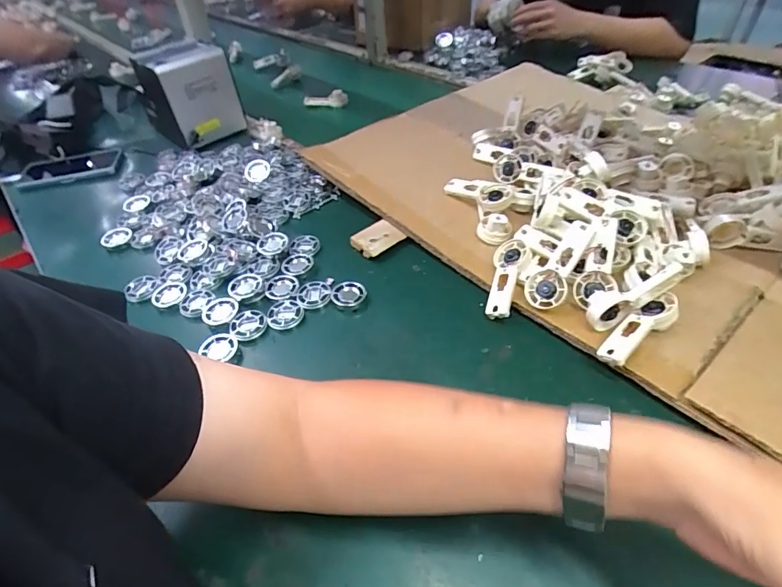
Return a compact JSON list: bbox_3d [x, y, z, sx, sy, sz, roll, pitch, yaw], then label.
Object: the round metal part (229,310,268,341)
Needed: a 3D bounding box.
[{"bbox_3d":[-0.155,0.034,0.483,0.039,0.009,0.034,-10,45,-3],"label":"round metal part"}]

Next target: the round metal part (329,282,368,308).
[{"bbox_3d":[-0.048,0.003,0.496,0.040,0.011,0.034,2,50,6],"label":"round metal part"}]

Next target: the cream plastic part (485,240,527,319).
[{"bbox_3d":[0.121,-0.016,0.468,0.031,0.017,0.089,11,63,17],"label":"cream plastic part"}]

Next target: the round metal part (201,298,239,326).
[{"bbox_3d":[-0.193,0.020,0.497,0.040,0.006,0.034,-3,45,4],"label":"round metal part"}]

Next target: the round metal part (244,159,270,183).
[{"bbox_3d":[-0.215,-0.196,0.703,0.048,0.011,0.041,41,84,21],"label":"round metal part"}]

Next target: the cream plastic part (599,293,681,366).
[{"bbox_3d":[0.224,0.031,0.400,0.086,0.024,0.030,-28,48,-20],"label":"cream plastic part"}]

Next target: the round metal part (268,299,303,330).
[{"bbox_3d":[-0.116,0.023,0.487,0.038,0.004,0.036,-3,55,4],"label":"round metal part"}]

